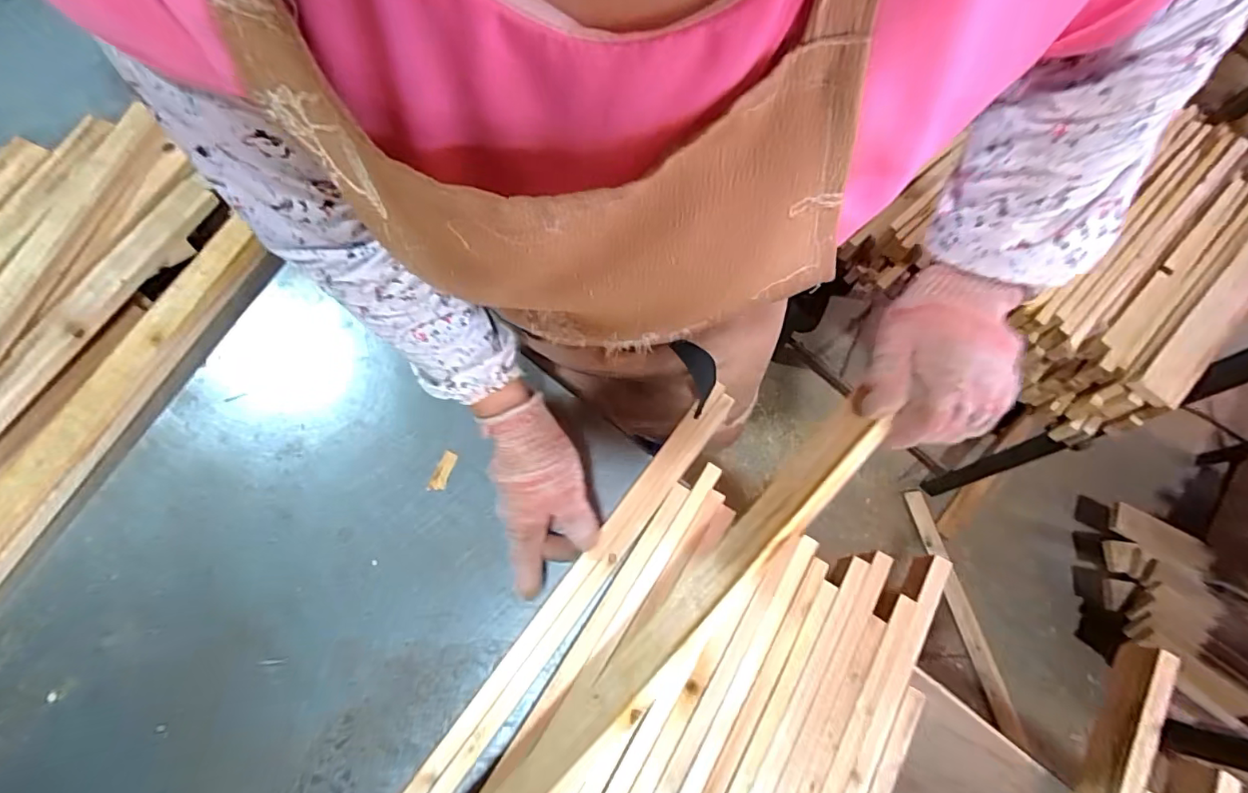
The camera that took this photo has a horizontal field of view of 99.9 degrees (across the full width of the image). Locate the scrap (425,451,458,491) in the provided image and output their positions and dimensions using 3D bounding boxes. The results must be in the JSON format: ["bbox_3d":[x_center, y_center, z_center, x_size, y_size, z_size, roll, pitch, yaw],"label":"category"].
[{"bbox_3d":[-0.183,0.076,0.531,0.017,0.004,0.043,16,69,6],"label":"scrap"}]

